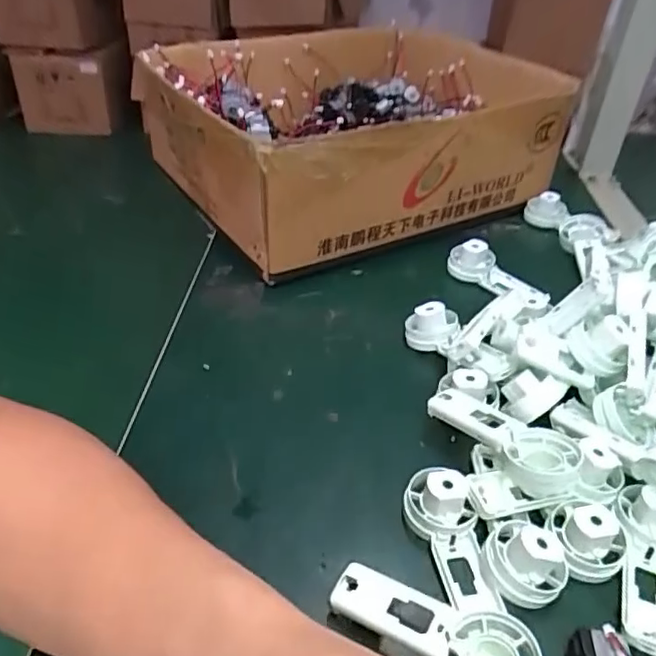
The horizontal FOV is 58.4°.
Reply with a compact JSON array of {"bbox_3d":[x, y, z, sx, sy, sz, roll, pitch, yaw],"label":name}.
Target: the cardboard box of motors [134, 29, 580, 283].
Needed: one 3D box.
[{"bbox_3d":[0.028,-0.219,0.631,0.396,0.130,0.328,-19,44,-27],"label":"cardboard box of motors"}]

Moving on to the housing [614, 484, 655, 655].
[{"bbox_3d":[0.160,0.117,0.293,0.037,0.022,0.086,21,41,22],"label":"housing"}]

